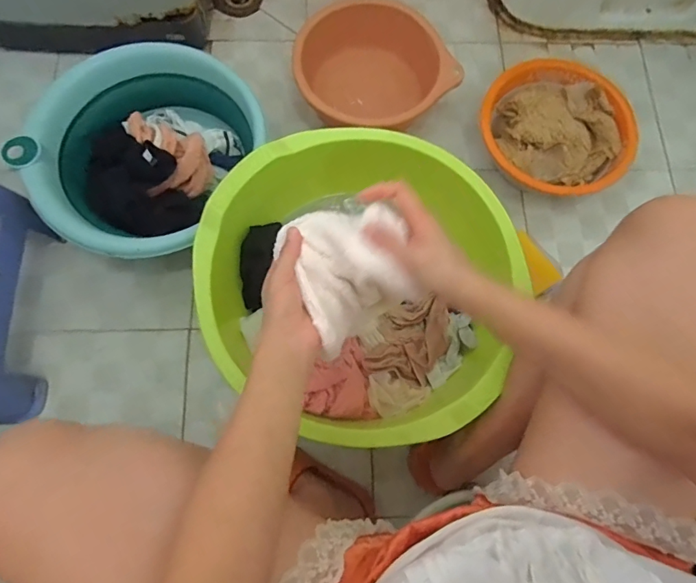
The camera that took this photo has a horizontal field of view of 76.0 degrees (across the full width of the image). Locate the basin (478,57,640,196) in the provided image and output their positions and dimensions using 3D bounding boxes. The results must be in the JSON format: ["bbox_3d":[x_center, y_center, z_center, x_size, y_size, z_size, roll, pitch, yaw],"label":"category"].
[{"bbox_3d":[0.369,-0.282,0.811,0.266,0.090,0.257,0,75,-2],"label":"basin"}]

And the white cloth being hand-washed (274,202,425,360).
[{"bbox_3d":[0.001,-0.022,0.464,0.113,0.092,0.134,-27,77,-8],"label":"white cloth being hand-washed"}]

